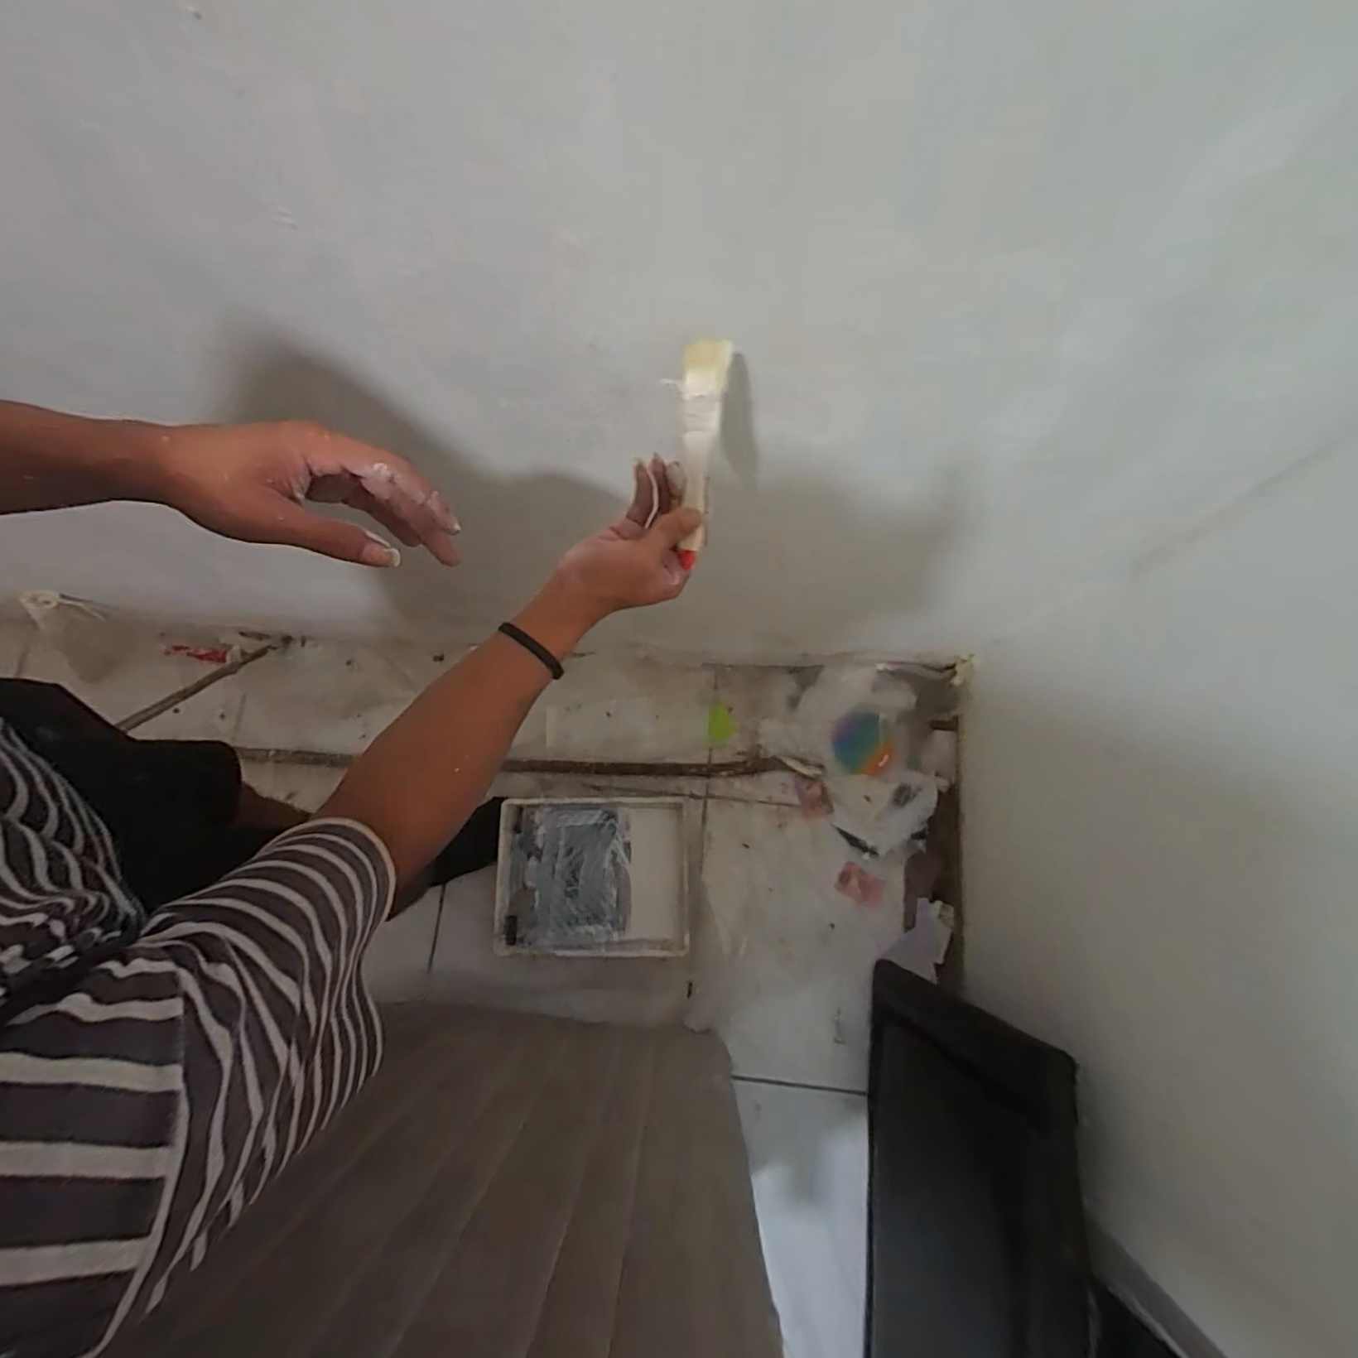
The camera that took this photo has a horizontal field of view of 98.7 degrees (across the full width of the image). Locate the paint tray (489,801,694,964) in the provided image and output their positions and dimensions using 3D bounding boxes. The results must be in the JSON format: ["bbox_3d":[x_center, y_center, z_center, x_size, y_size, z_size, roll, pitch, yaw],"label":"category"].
[{"bbox_3d":[-0.166,0.372,1.115,0.353,0.081,0.275,0,79,0],"label":"paint tray"}]

